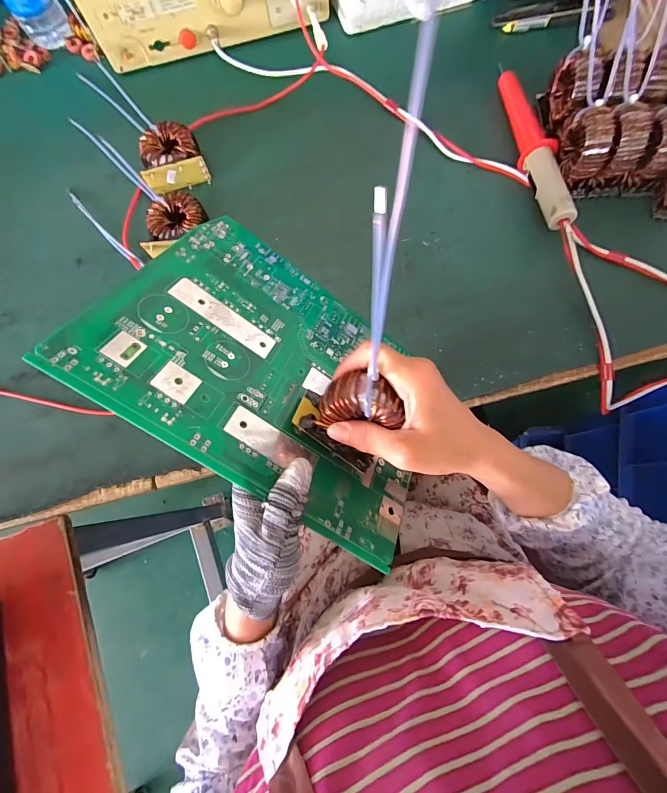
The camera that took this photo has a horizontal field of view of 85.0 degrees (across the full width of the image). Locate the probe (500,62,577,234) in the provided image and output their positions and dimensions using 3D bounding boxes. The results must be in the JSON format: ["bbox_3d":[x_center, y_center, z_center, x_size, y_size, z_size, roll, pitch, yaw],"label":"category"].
[{"bbox_3d":[0.242,-0.309,0.440,0.038,0.038,0.245,-8,78,-1],"label":"probe"}]

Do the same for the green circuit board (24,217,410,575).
[{"bbox_3d":[-0.035,-0.026,0.318,0.276,0.008,0.231,35,50,-14],"label":"green circuit board"}]

